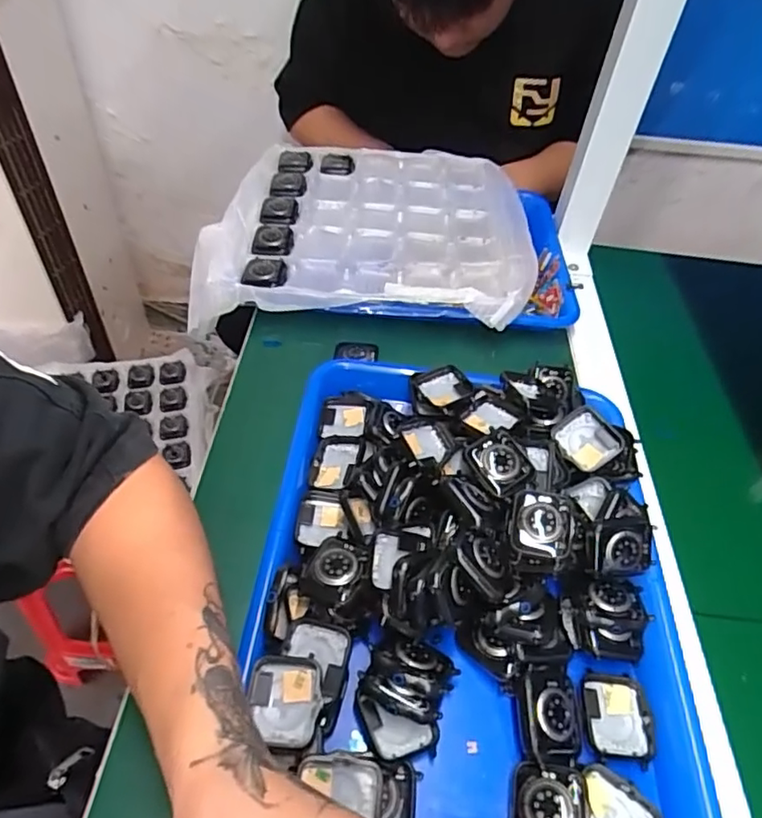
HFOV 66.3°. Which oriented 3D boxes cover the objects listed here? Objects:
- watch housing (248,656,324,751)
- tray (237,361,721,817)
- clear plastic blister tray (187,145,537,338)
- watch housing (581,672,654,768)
[{"bbox_3d":[-0.051,0.154,0.306,0.038,0.014,0.041,7,49,2],"label":"watch housing"},{"bbox_3d":[0.054,0.094,0.363,0.249,0.056,0.324,5,49,1],"label":"tray"},{"bbox_3d":[-0.015,-0.197,0.620,0.329,0.033,0.305,2,49,-2],"label":"clear plastic blister tray"},{"bbox_3d":[0.132,0.173,0.327,0.036,0.010,0.044,8,49,4],"label":"watch housing"}]

